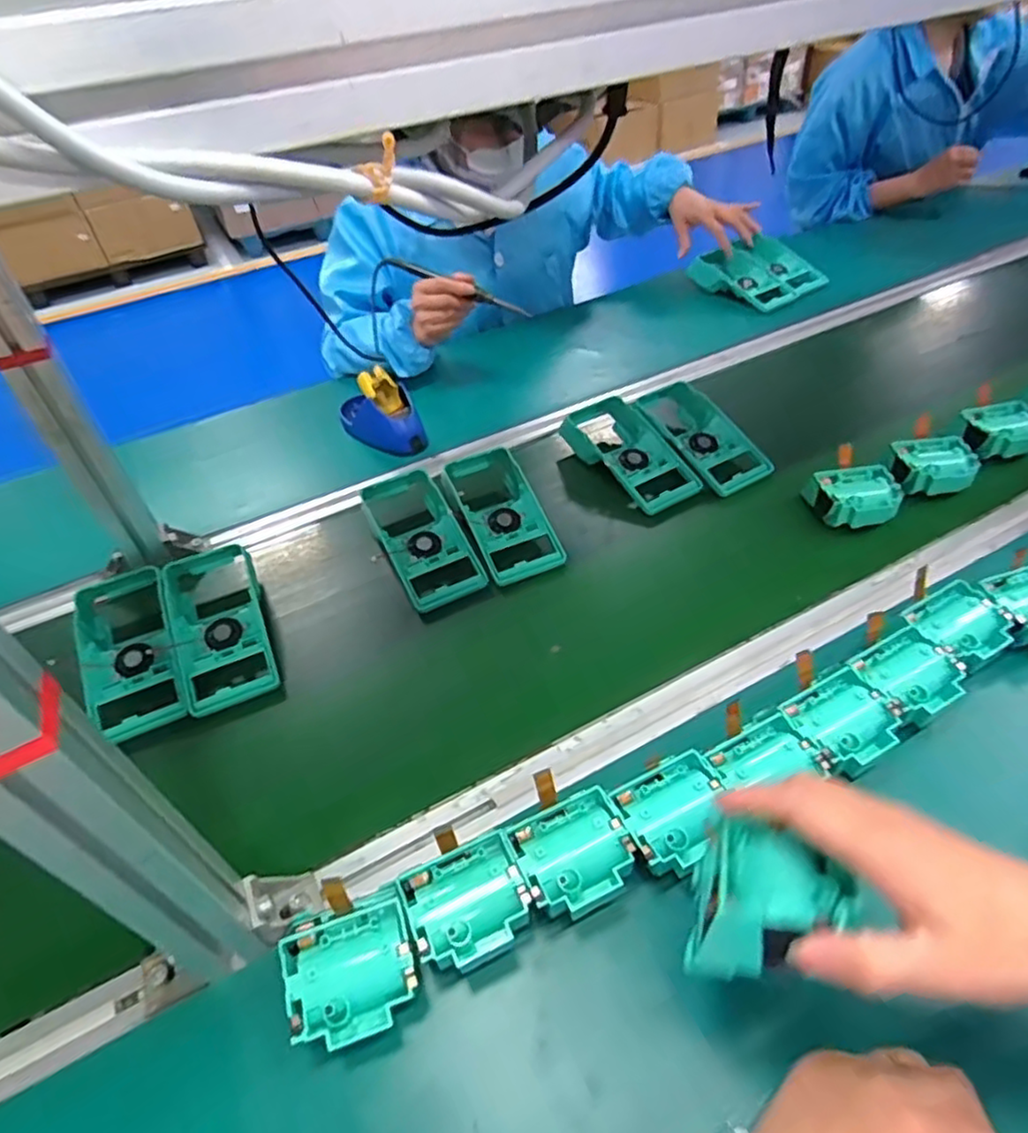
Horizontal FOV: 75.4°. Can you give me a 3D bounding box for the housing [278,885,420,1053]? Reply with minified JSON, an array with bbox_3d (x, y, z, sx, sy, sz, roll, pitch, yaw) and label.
[{"bbox_3d":[-0.097,0.247,0.408,0.072,0.042,0.073,-17,42,-11],"label":"housing"}]

